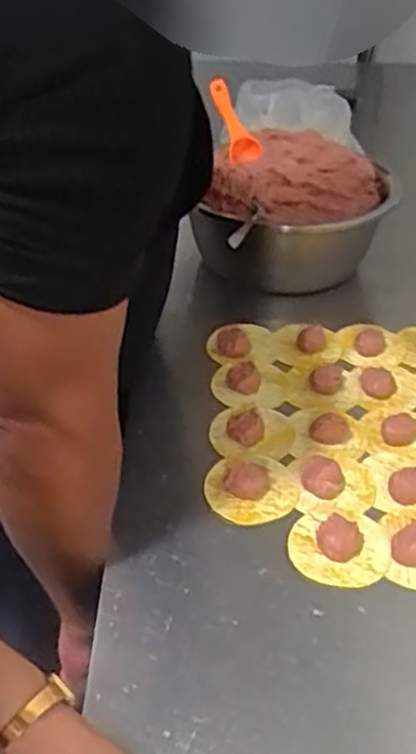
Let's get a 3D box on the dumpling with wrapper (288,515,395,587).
[{"bbox_3d":[0.112,0.141,0.625,0.083,0.018,0.069,0,37,0],"label":"dumpling with wrapper"}]

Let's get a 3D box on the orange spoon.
[{"bbox_3d":[0.028,-0.324,0.950,0.047,0.107,0.034,-8,26,45],"label":"orange spoon"}]

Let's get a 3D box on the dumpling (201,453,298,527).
[{"bbox_3d":[0.040,0.098,0.680,0.081,0.019,0.080,0,37,0],"label":"dumpling"}]

